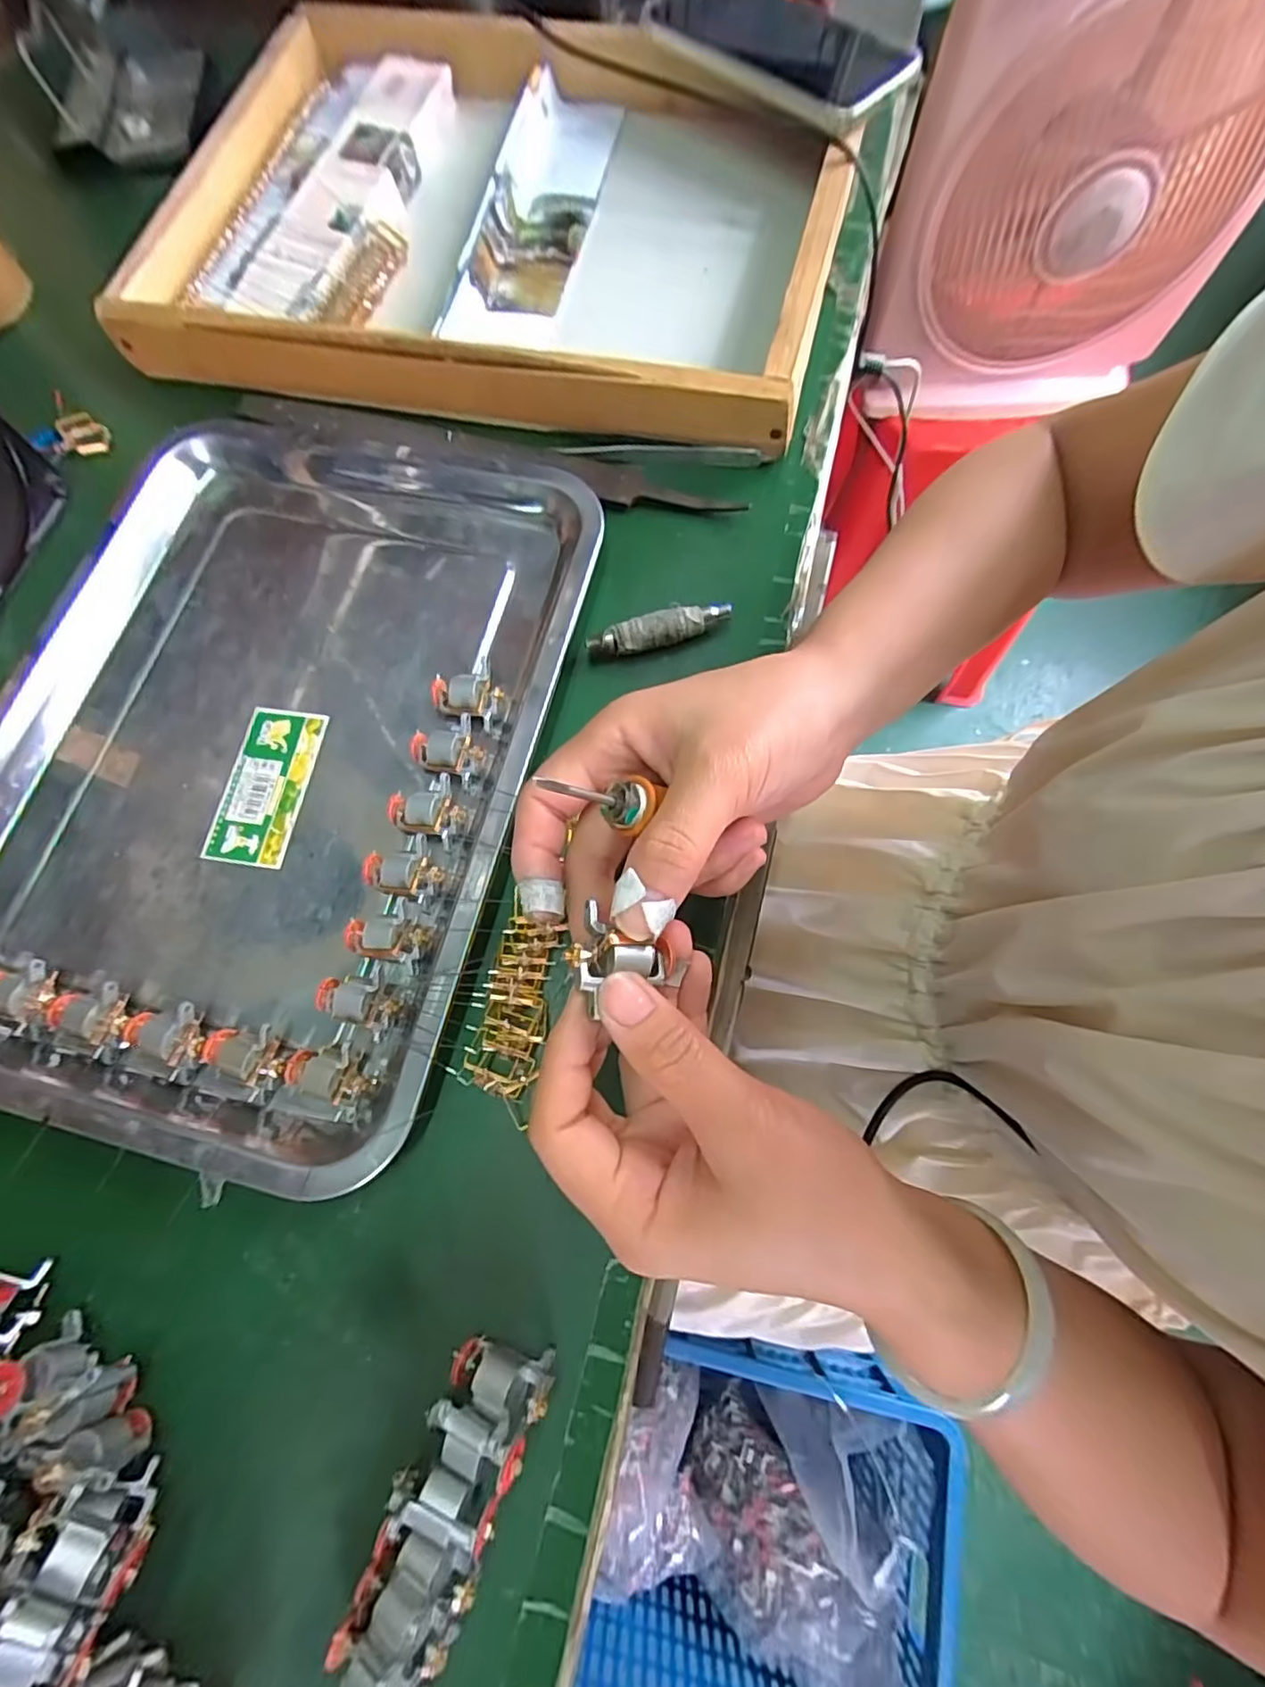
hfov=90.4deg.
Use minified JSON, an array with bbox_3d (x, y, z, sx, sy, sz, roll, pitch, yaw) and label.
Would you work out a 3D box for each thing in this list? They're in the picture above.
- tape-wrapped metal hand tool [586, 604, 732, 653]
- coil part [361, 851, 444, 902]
[{"bbox_3d":[0.013,-0.103,0.307,0.069,0.018,0.014,-17,73,-4],"label":"tape-wrapped metal hand tool"},{"bbox_3d":[-0.101,0.014,0.277,0.033,0.017,0.018,15,74,6],"label":"coil part"}]

